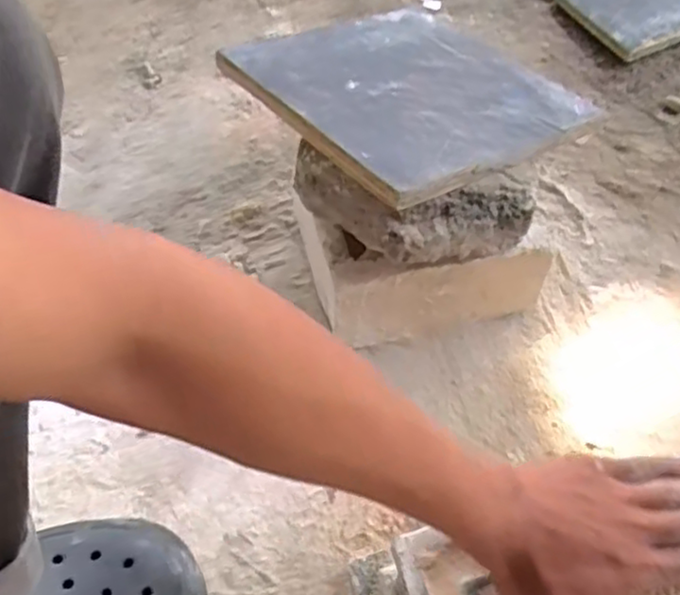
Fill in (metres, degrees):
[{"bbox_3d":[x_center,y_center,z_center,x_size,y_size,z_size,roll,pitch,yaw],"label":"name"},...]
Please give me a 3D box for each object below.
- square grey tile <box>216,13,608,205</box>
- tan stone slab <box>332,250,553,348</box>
[{"bbox_3d":[0.066,-0.182,0.632,0.253,0.015,0.237,-27,55,-32],"label":"square grey tile"},{"bbox_3d":[0.091,0.005,0.639,0.194,0.099,0.014,-12,59,-8],"label":"tan stone slab"}]

